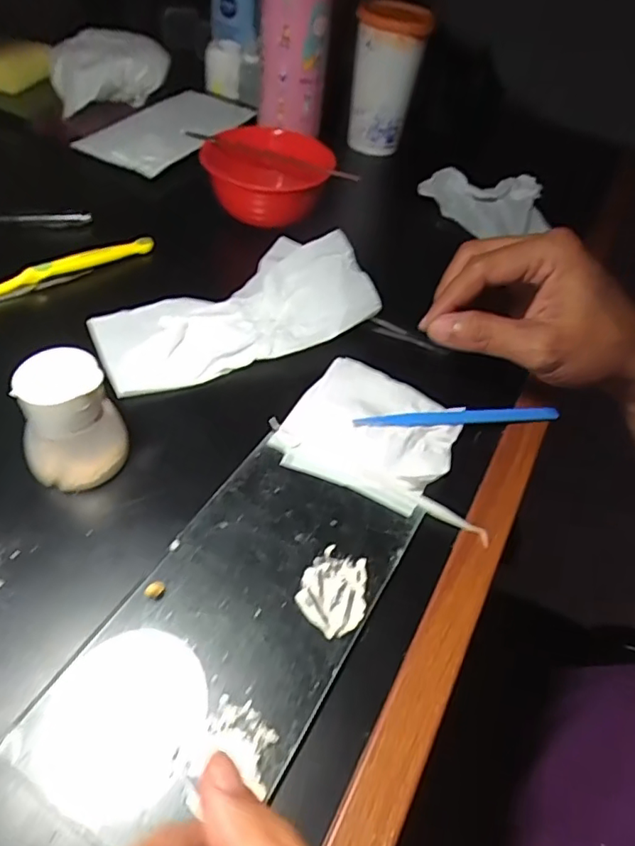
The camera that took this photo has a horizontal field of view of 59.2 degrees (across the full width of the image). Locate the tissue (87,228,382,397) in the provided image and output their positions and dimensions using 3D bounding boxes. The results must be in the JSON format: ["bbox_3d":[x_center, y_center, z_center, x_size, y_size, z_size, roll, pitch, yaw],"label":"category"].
[{"bbox_3d":[-0.057,-0.081,0.382,0.181,0.039,0.094,-21,55,-22],"label":"tissue"}]

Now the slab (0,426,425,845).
[{"bbox_3d":[-0.035,0.091,0.261,0.099,0.008,0.185,26,52,15],"label":"slab"}]

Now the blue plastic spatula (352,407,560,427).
[{"bbox_3d":[0.090,-0.004,0.355,0.136,0.008,0.010,-4,50,-10],"label":"blue plastic spatula"}]

